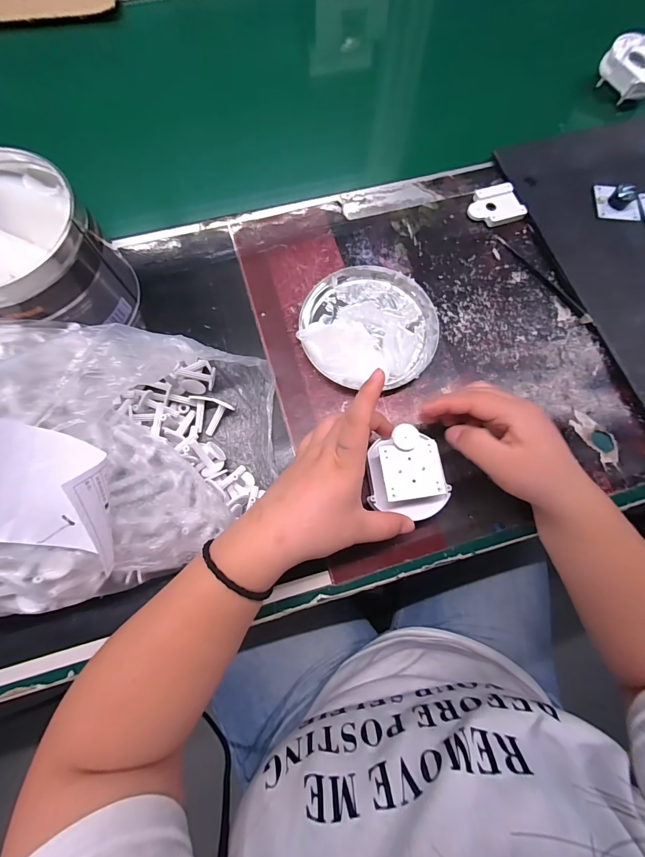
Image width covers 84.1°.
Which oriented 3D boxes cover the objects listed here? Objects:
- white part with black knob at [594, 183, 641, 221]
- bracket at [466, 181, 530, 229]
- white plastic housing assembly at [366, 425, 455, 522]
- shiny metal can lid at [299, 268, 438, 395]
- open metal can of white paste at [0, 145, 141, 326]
[{"bbox_3d":[0.317,-0.244,0.377,0.043,0.022,0.040,6,74,0],"label":"white part with black knob"},{"bbox_3d":[0.184,-0.239,0.383,0.054,0.010,0.048,-17,76,-6],"label":"bracket"},{"bbox_3d":[0.064,0.035,0.274,0.057,0.019,0.068,-15,75,-6],"label":"white plastic housing assembly"},{"bbox_3d":[0.044,-0.100,0.334,0.126,0.029,0.123,2,74,-1],"label":"shiny metal can lid"},{"bbox_3d":[-0.241,-0.135,0.295,0.122,0.090,0.119,0,74,-2],"label":"open metal can of white paste"}]

